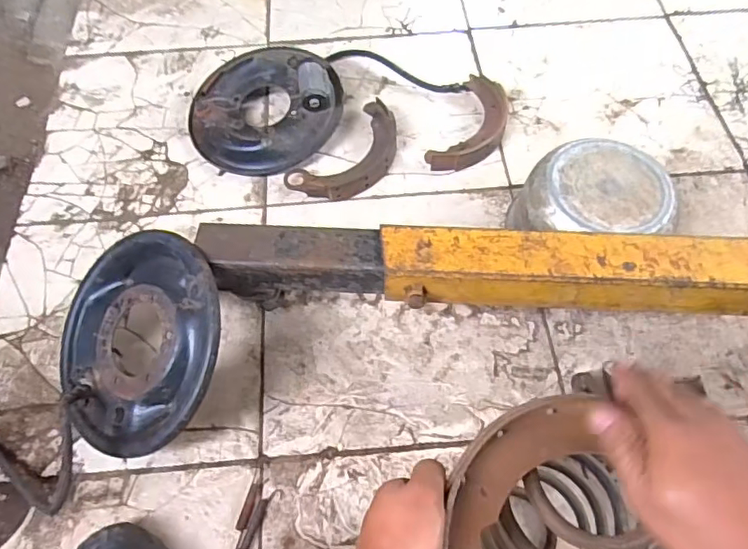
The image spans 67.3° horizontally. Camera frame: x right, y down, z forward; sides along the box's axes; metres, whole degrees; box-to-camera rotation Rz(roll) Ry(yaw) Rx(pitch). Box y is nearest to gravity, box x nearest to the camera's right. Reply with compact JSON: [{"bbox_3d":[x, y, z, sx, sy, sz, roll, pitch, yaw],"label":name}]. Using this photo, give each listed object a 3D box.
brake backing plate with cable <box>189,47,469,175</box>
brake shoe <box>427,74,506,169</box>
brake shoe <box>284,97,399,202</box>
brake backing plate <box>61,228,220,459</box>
[{"bbox_3d":[-0.104,-0.340,0.997,0.455,0.081,0.247,-28,65,-13],"label":"brake backing plate with cable"},{"bbox_3d":[0.175,-0.258,0.976,0.101,0.034,0.220,23,65,13],"label":"brake shoe"},{"bbox_3d":[-0.035,-0.197,0.945,0.120,0.033,0.223,39,70,20],"label":"brake shoe"},{"bbox_3d":[-0.293,0.078,0.703,0.261,0.030,0.271,-6,77,27],"label":"brake backing plate"}]

